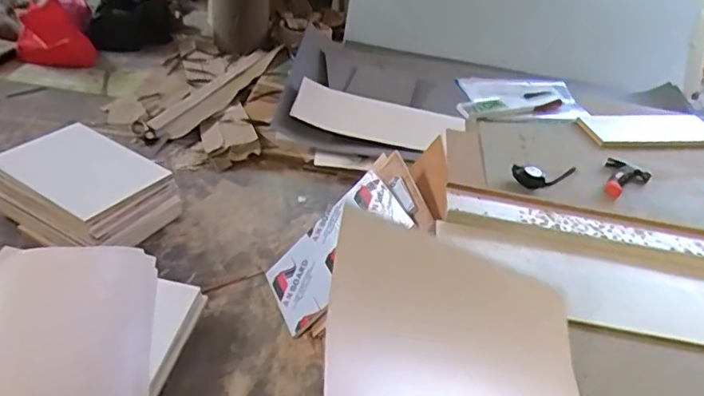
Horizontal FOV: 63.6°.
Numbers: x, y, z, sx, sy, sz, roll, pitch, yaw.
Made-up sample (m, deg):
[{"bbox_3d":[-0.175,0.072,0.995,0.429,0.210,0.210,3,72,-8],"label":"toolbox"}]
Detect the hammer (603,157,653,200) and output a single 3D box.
[{"bbox_3d":[0.643,-0.044,1.359,0.104,0.025,0.174,31,41,26],"label":"hammer"}]

